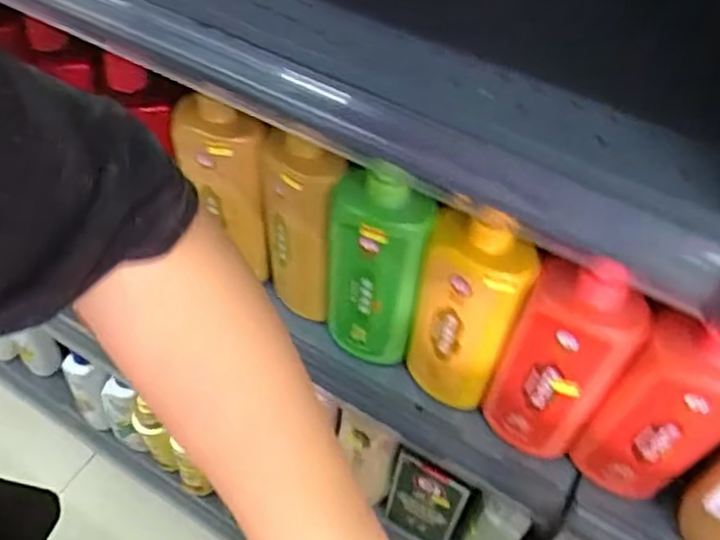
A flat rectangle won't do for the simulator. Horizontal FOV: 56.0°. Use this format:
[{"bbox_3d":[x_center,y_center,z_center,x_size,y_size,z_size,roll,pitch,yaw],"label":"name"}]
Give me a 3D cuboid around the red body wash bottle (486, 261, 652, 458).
[{"bbox_3d":[0.162,0.080,0.559,0.085,0.216,0.045,32,56,19],"label":"red body wash bottle"}]

